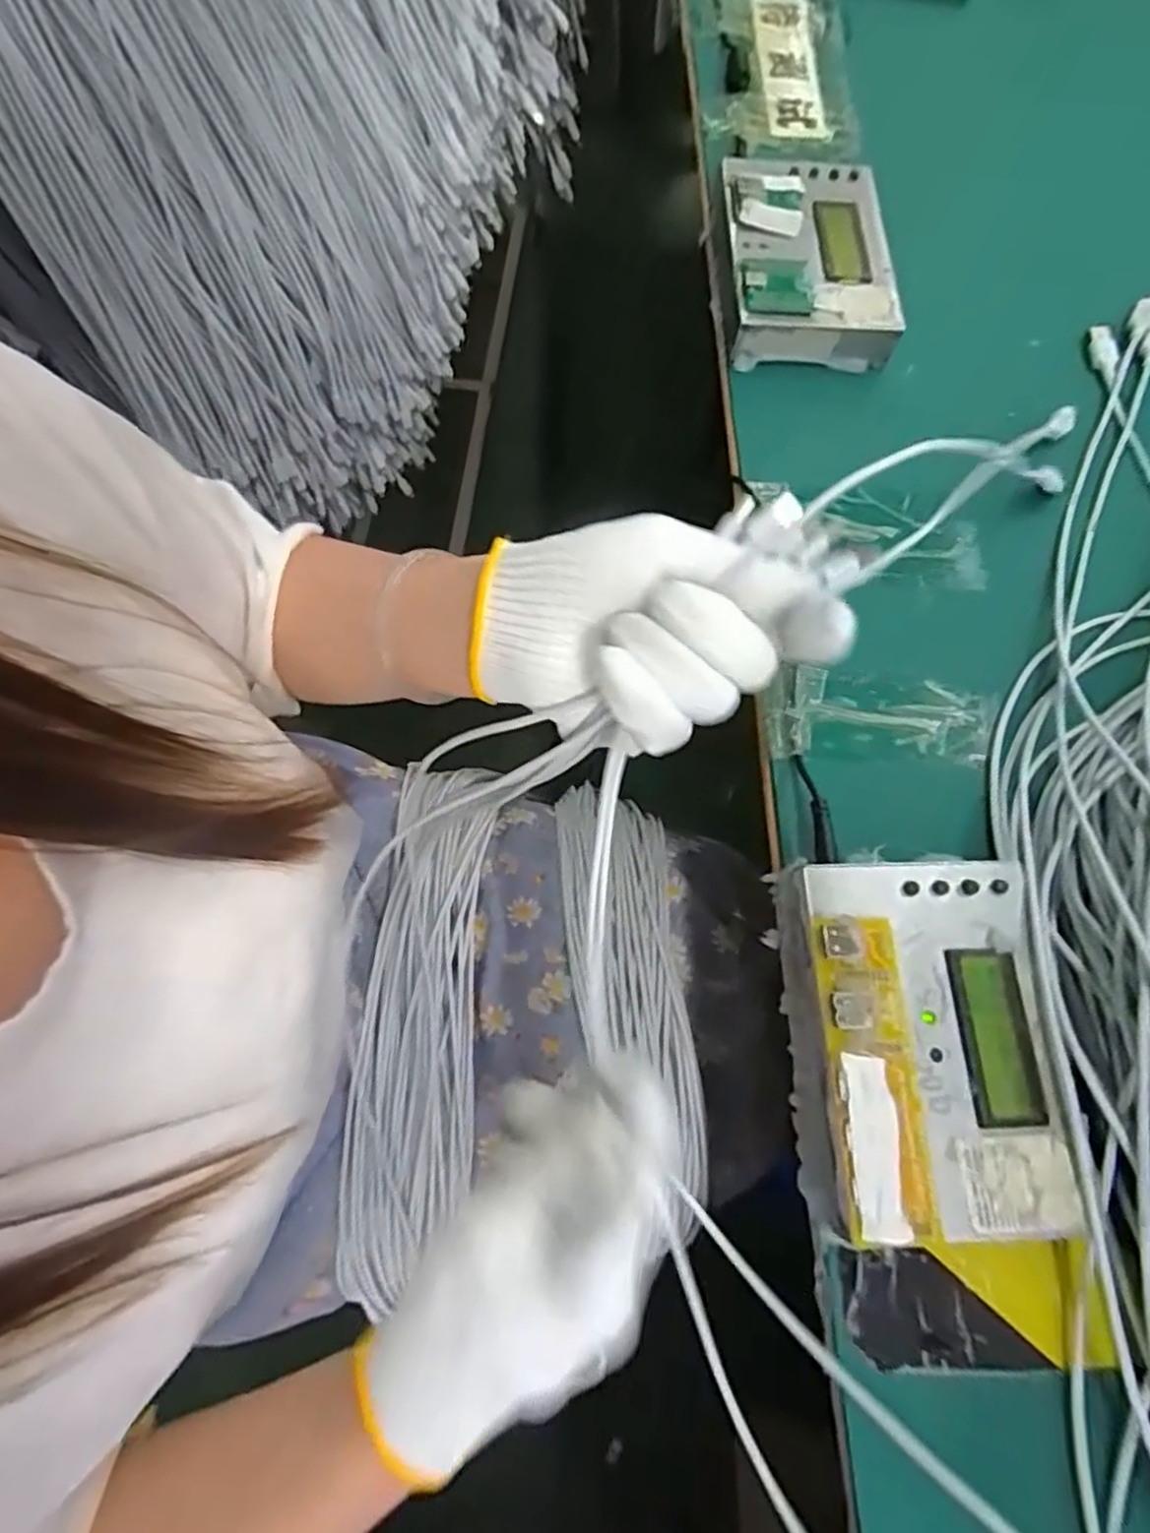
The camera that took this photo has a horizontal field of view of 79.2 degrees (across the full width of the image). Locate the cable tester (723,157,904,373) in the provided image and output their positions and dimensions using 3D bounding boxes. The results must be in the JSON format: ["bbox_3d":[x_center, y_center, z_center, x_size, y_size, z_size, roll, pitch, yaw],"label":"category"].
[{"bbox_3d":[0.139,-0.310,0.425,0.101,0.032,0.142,0,71,0],"label":"cable tester"}]

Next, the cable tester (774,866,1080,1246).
[{"bbox_3d":[0.140,0.109,0.281,0.095,0.038,0.137,1,71,0],"label":"cable tester"}]

